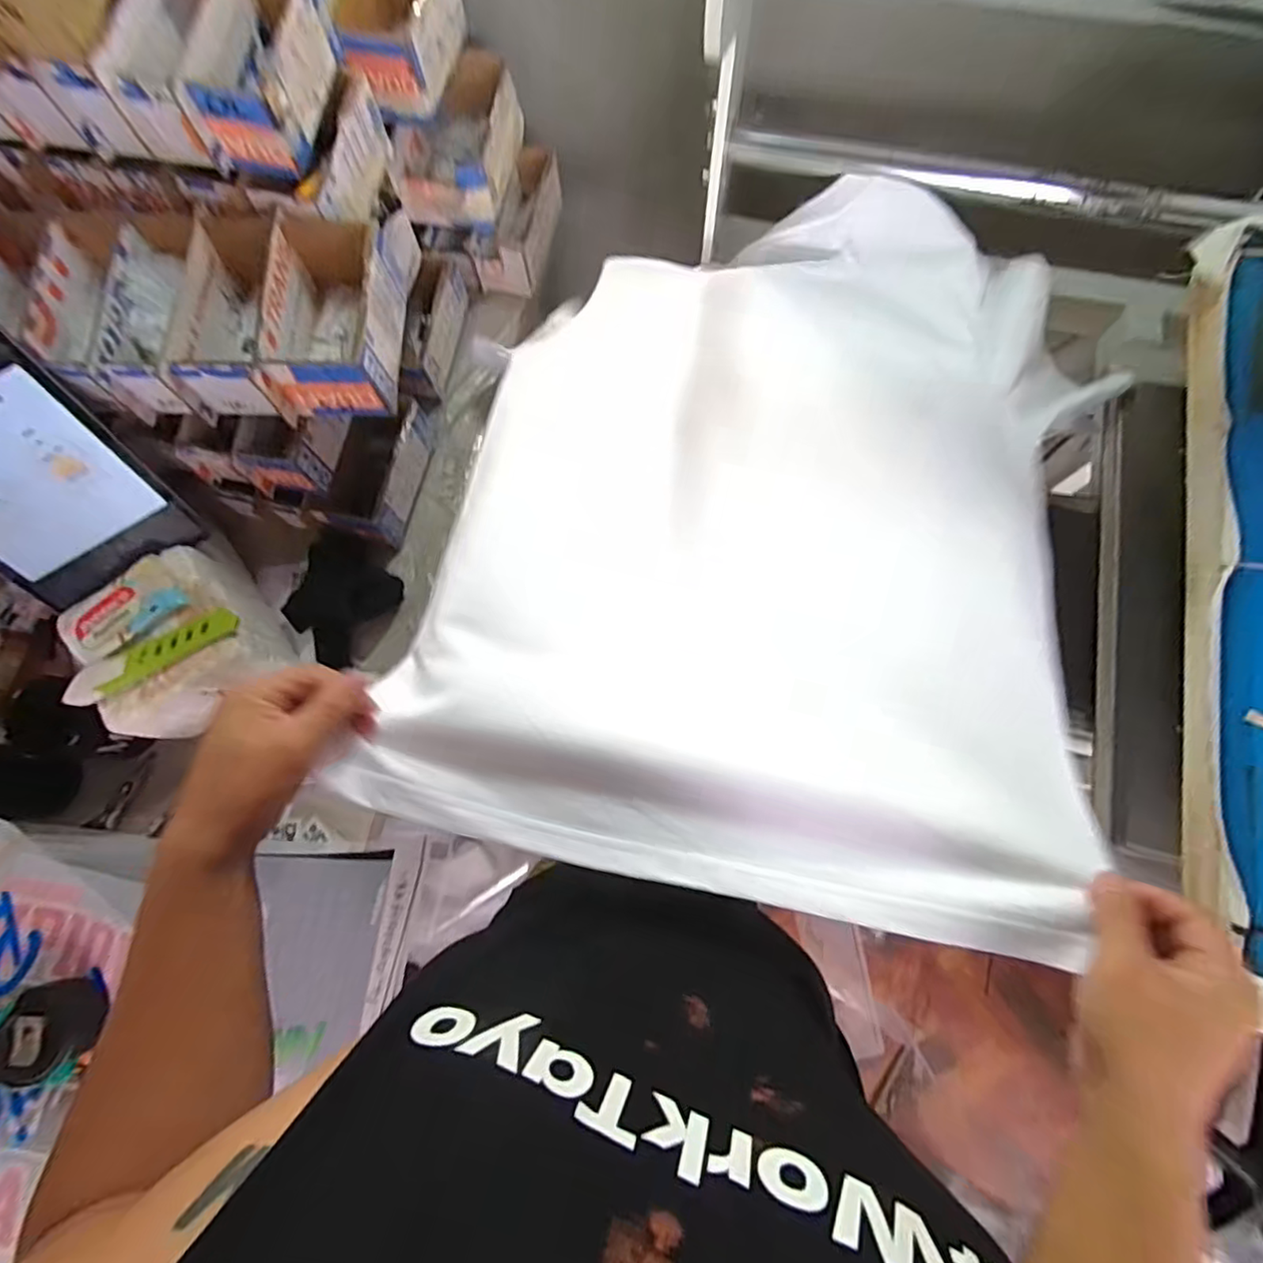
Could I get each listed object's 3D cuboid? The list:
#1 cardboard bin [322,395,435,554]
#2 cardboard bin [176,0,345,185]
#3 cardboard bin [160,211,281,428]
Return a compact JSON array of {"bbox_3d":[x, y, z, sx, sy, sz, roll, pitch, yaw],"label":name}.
[{"bbox_3d":[-0.292,-0.187,0.690,0.086,0.084,0.158,14,77,2],"label":"cardboard bin"},{"bbox_3d":[-0.313,-0.494,0.529,0.076,0.087,0.179,8,77,1],"label":"cardboard bin"},{"bbox_3d":[-0.362,-0.298,0.561,0.076,0.079,0.193,-2,77,-1],"label":"cardboard bin"}]

